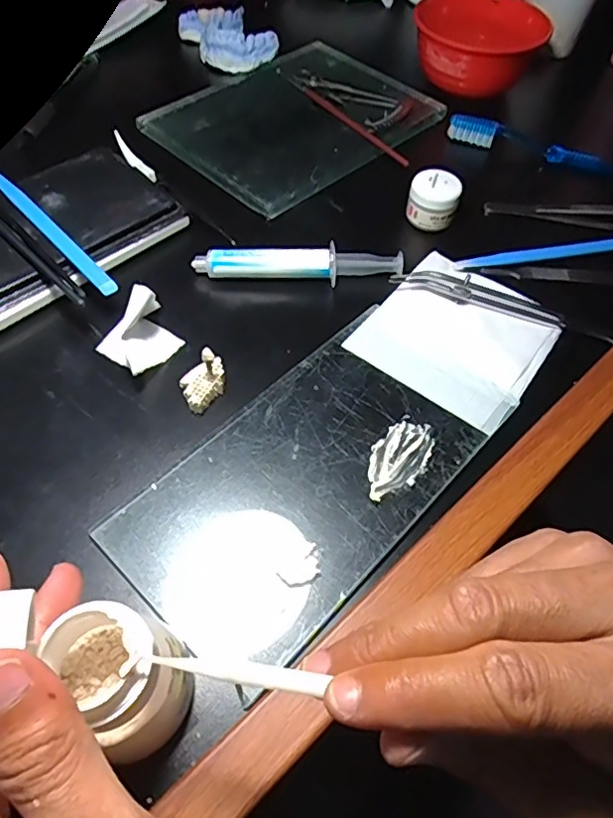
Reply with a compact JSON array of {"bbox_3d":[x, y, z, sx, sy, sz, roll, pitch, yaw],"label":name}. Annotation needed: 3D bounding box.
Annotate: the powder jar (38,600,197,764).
[{"bbox_3d":[-0.061,0.089,0.191,0.039,0.061,0.043,-32,64,-22],"label":"powder jar"}]

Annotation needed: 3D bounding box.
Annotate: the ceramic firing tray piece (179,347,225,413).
[{"bbox_3d":[-0.053,-0.014,0.295,0.019,0.011,0.031,29,59,15],"label":"ceramic firing tray piece"}]

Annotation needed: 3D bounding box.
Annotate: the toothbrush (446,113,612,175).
[{"bbox_3d":[0.202,-0.197,0.432,0.188,0.019,0.009,17,57,8],"label":"toothbrush"}]

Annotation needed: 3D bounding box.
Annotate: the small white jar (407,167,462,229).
[{"bbox_3d":[0.085,-0.141,0.378,0.032,0.026,0.029,16,57,7],"label":"small white jar"}]

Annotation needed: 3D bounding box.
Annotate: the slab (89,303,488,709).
[{"bbox_3d":[-0.002,0.035,0.269,0.100,0.004,0.166,38,62,20],"label":"slab"}]

